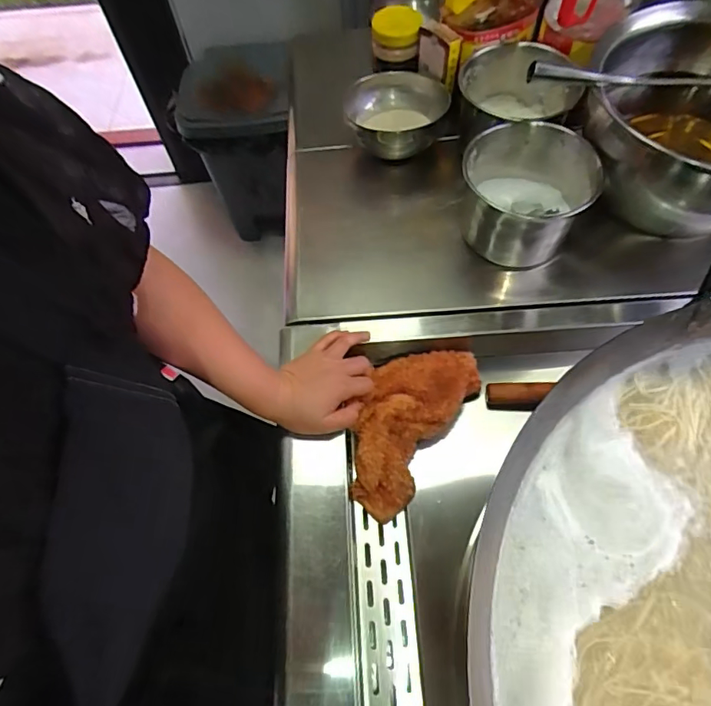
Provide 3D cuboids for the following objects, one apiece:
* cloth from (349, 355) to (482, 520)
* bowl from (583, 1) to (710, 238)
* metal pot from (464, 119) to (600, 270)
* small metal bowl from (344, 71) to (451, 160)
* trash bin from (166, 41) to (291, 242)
[{"bbox_3d":[0.055,0.075,0.562,0.104,0.027,0.205,36,78,1],"label":"cloth"},{"bbox_3d":[0.407,-0.277,0.584,0.252,0.162,0.252,-1,62,3],"label":"bowl"},{"bbox_3d":[0.197,-0.185,0.610,0.136,0.108,0.145,-1,62,3],"label":"metal pot"},{"bbox_3d":[0.058,-0.326,0.701,0.135,0.057,0.131,-2,62,2],"label":"small metal bowl"},{"bbox_3d":[-0.307,-0.574,1.447,0.337,0.484,0.274,8,63,7],"label":"trash bin"}]

